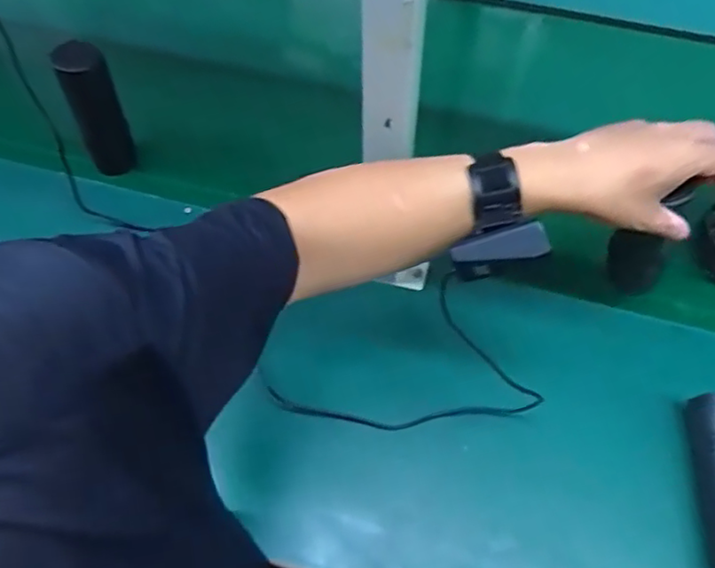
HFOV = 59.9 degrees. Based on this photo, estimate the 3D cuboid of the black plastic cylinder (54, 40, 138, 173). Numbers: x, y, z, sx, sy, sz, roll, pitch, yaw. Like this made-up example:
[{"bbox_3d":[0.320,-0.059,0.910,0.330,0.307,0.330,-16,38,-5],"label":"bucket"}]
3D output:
[{"bbox_3d":[-0.295,-0.191,0.710,0.056,0.163,0.042,-28,63,-14],"label":"black plastic cylinder"}]

